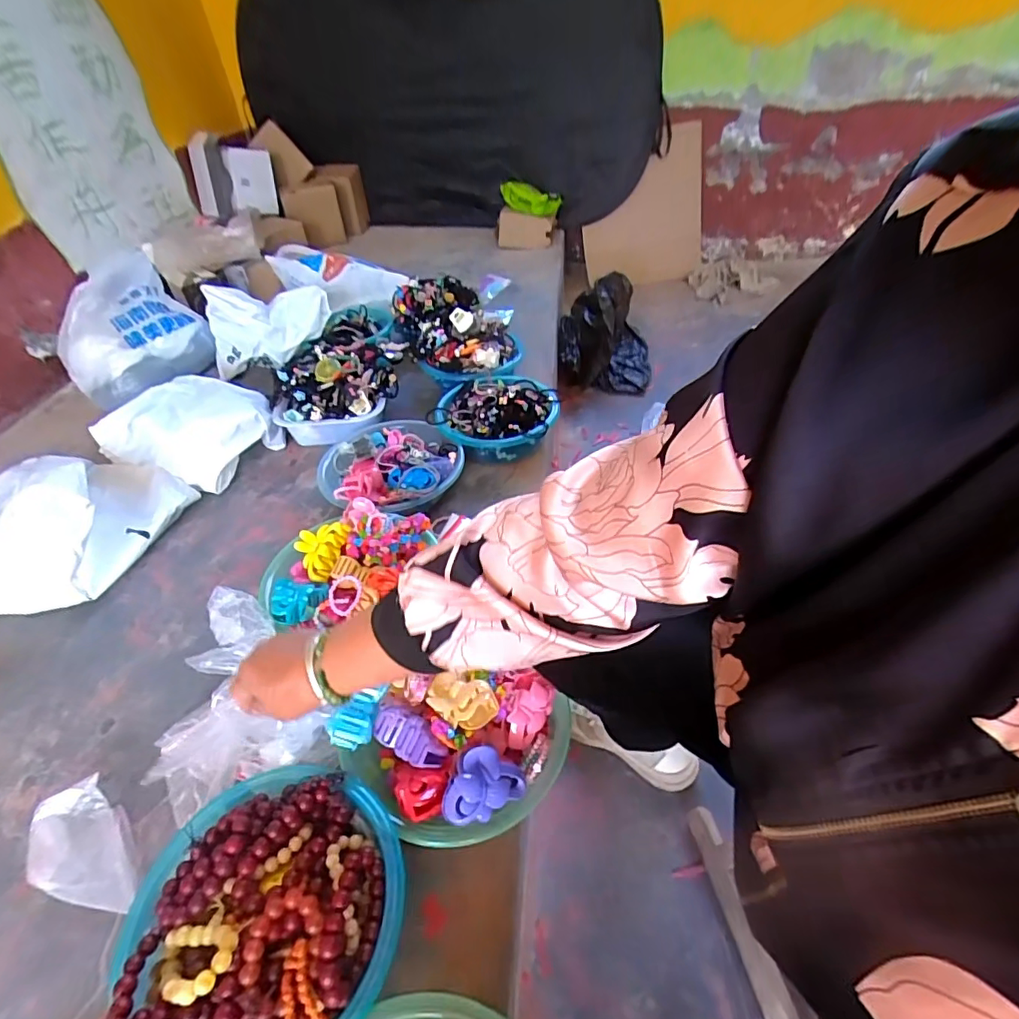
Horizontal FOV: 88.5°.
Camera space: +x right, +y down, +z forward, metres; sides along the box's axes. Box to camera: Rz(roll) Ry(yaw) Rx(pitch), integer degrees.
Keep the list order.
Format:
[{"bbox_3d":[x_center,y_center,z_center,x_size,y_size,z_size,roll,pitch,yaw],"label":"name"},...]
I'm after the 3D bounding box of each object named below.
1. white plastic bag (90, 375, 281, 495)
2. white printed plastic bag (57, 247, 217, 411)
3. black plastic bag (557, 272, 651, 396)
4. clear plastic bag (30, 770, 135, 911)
[{"bbox_3d":[-0.558,-0.152,0.973,0.231,0.134,0.250,6,44,12],"label":"white plastic bag"},{"bbox_3d":[-0.835,-0.397,1.160,0.295,0.211,0.185,-36,51,-29],"label":"white printed plastic bag"},{"bbox_3d":[0.272,-0.505,1.453,0.251,0.257,0.327,5,44,10],"label":"black plastic bag"},{"bbox_3d":[-0.424,0.340,0.512,0.080,0.035,0.131,-30,48,-24],"label":"clear plastic bag"}]

